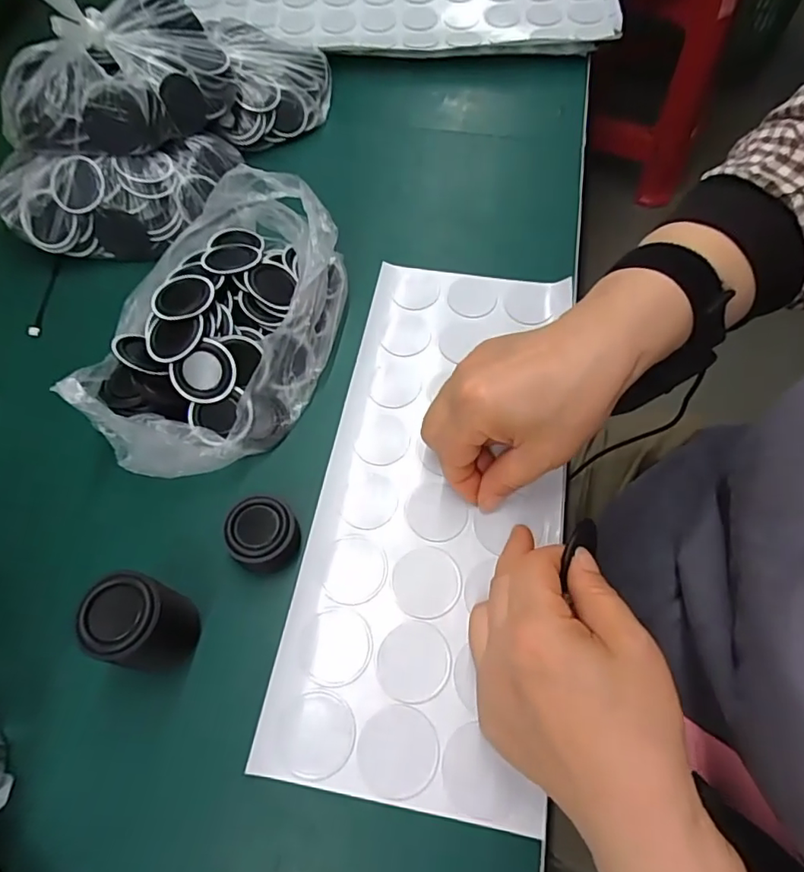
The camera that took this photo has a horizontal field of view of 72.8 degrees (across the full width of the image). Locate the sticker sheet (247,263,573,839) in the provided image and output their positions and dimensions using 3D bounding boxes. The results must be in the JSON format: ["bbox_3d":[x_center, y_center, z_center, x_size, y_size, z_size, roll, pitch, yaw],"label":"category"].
[{"bbox_3d":[0.022,0.028,0.330,0.139,0.008,0.327,9,64,6],"label":"sticker sheet"}]

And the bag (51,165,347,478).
[{"bbox_3d":[-0.115,-0.069,0.338,0.129,0.070,0.196,10,63,4],"label":"bag"}]

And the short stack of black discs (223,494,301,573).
[{"bbox_3d":[-0.076,0.057,0.304,0.037,0.026,0.042,-31,67,-15],"label":"short stack of black discs"}]

